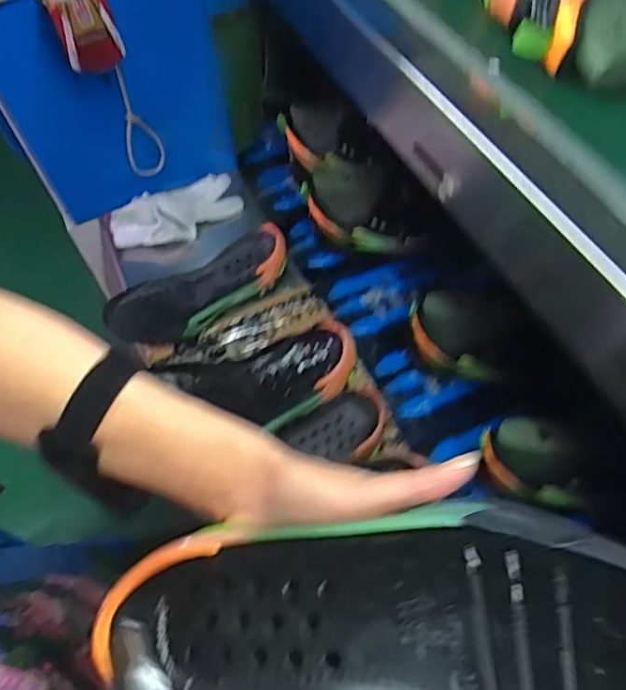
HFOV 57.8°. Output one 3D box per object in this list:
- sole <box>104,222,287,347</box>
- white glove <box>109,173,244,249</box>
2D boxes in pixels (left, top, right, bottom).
[{"bbox_3d":[-0.152,-0.072,0.775,0.257,0.046,0.109,-23,58,-12],"label":"sole"},{"bbox_3d":[-0.211,-0.209,0.870,0.198,0.036,0.103,-16,57,-7],"label":"white glove"}]

